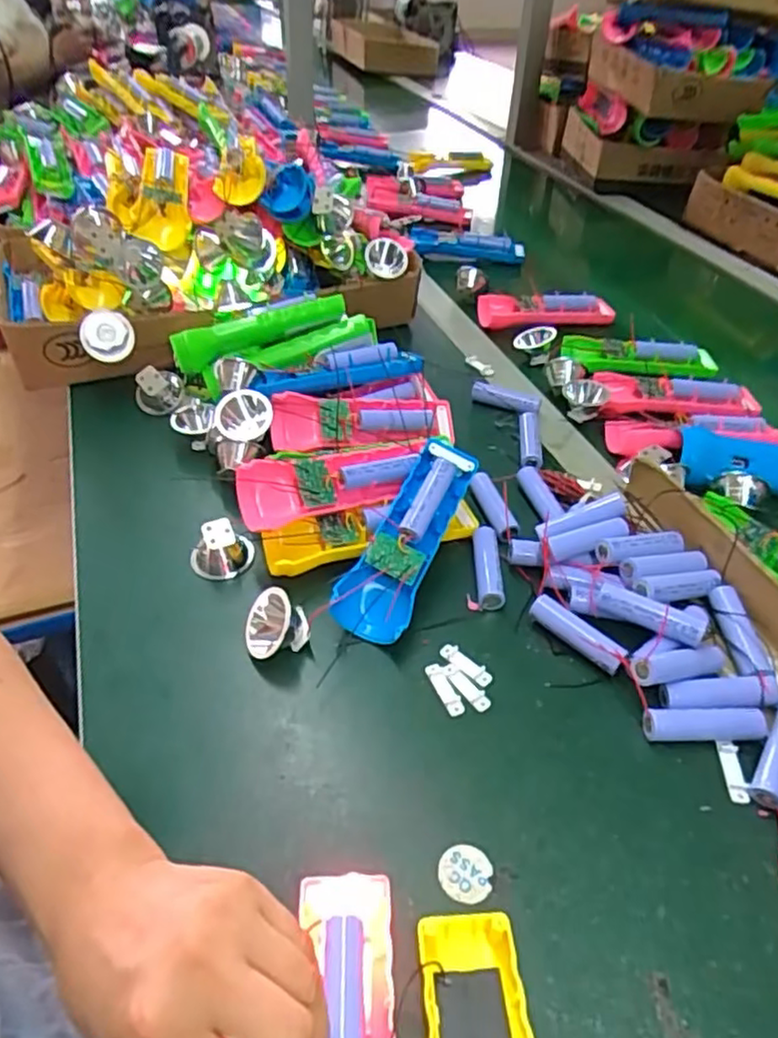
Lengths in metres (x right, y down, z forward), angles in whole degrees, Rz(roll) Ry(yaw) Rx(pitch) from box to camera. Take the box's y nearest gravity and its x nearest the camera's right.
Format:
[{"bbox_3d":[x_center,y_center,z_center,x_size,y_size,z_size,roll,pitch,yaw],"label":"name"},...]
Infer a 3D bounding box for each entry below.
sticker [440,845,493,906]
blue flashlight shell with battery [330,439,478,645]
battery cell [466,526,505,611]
[{"bbox_3d":[0.039,0.178,0.340,0.026,0.004,0.027,1,42,-1],"label":"sticker"},{"bbox_3d":[0.017,0.011,0.467,0.045,0.034,0.158,21,67,21],"label":"blue flashlight shell with battery"},{"bbox_3d":[0.069,0.036,0.485,0.024,0.019,0.068,4,42,2],"label":"battery cell"}]

